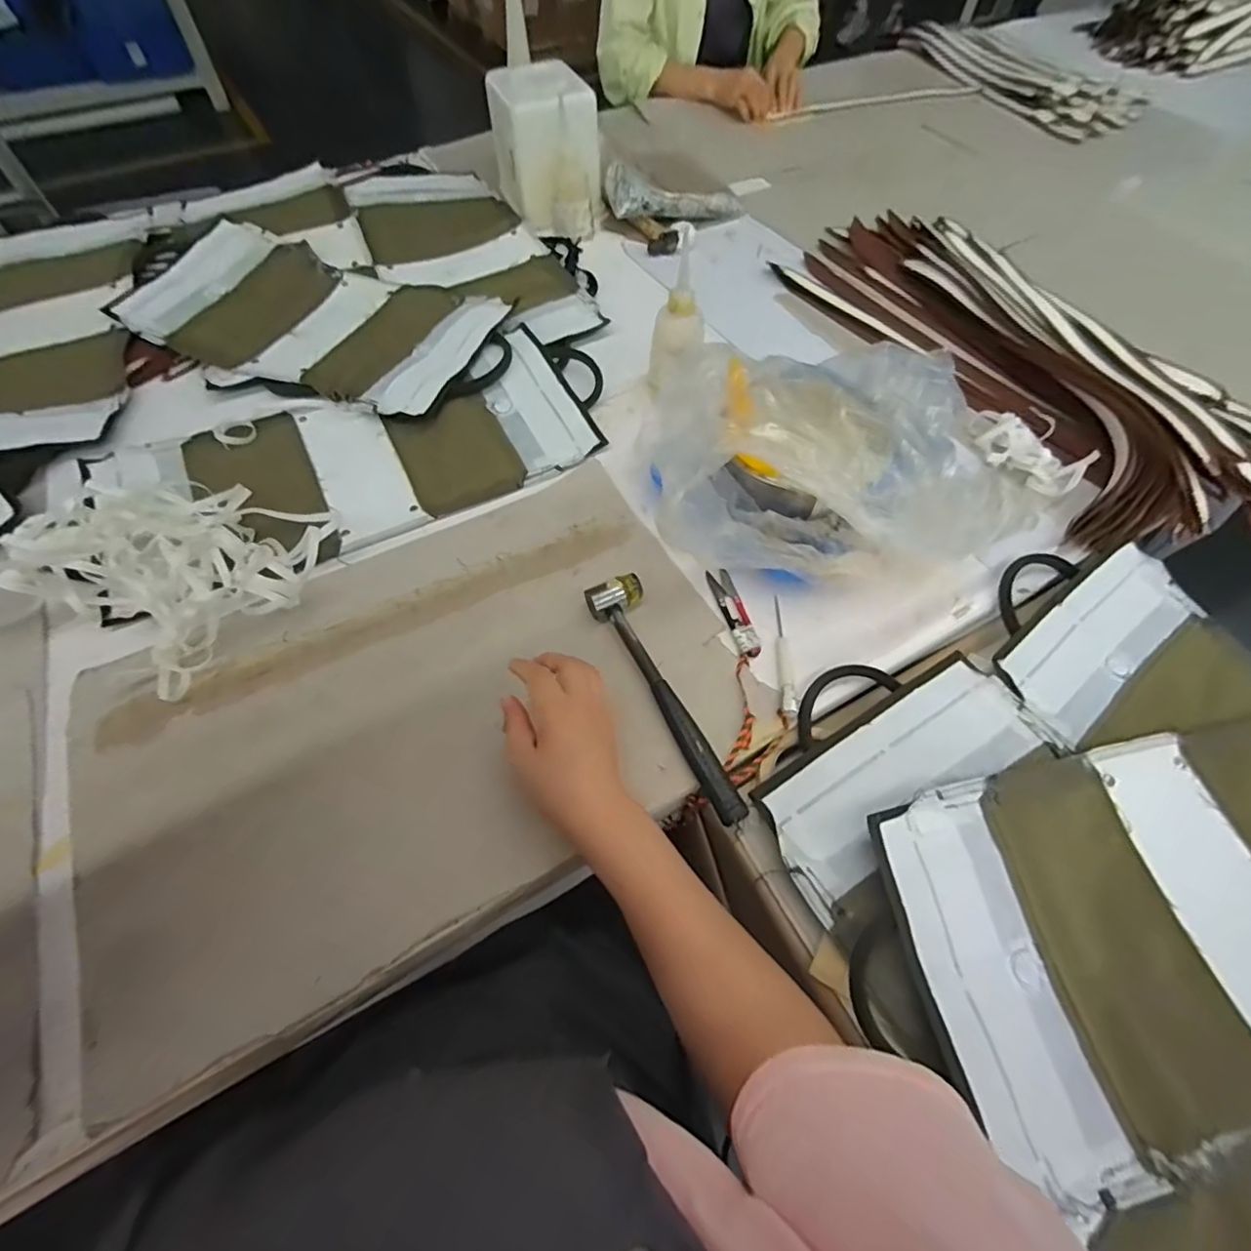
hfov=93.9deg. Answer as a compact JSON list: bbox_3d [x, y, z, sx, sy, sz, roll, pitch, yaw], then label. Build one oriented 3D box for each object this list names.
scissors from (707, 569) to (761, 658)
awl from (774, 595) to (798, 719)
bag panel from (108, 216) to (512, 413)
[{"bbox_3d":[0.103,-0.014,0.552,0.023,0.007,0.098,-12,61,-8],"label":"scissors"},{"bbox_3d":[0.144,0.024,0.529,0.012,0.016,0.127,4,60,1],"label":"awl"},{"bbox_3d":[-0.394,-0.399,0.764,0.511,0.031,0.252,18,61,9],"label":"bag panel"}]

